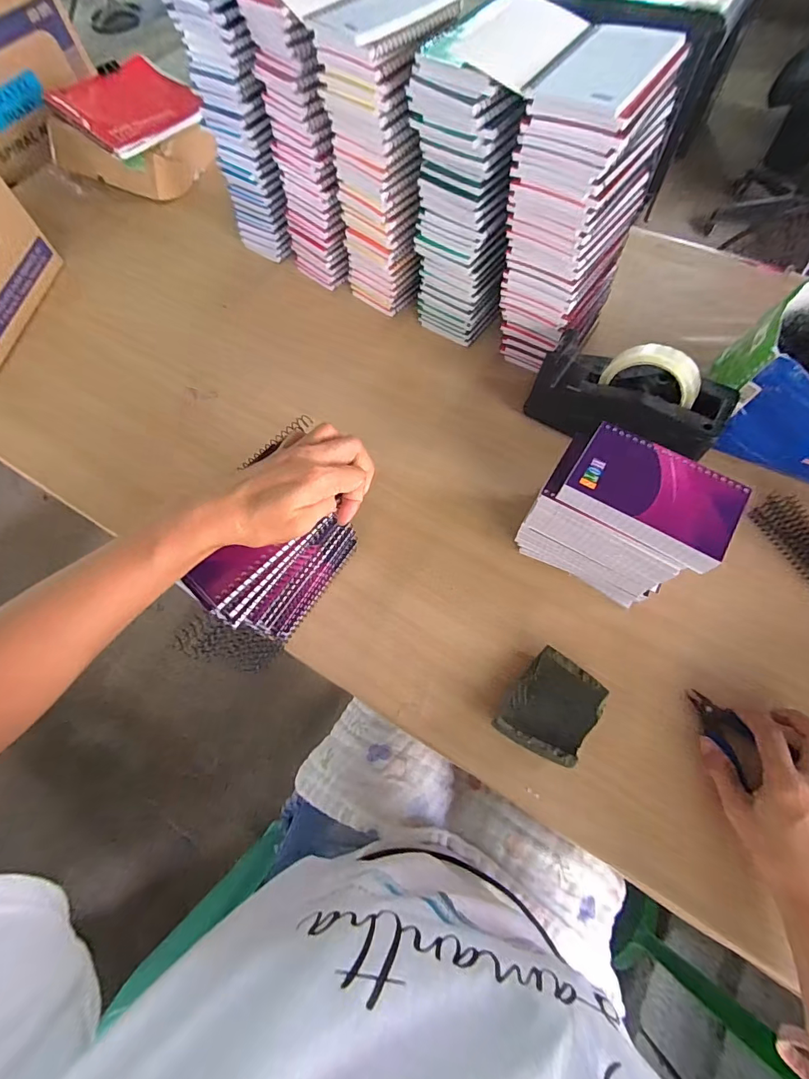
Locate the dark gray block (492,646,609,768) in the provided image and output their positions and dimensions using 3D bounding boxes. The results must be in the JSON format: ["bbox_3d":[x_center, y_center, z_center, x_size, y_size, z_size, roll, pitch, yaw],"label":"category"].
[{"bbox_3d":[0.134,0.154,0.403,0.070,0.025,0.089,36,71,19],"label":"dark gray block"}]

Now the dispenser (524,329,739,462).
[{"bbox_3d":[0.244,-0.158,0.489,0.196,0.106,0.085,29,69,16],"label":"dispenser"}]

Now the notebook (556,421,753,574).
[{"bbox_3d":[0.207,-0.039,0.370,0.126,0.022,0.080,31,71,16],"label":"notebook"}]

